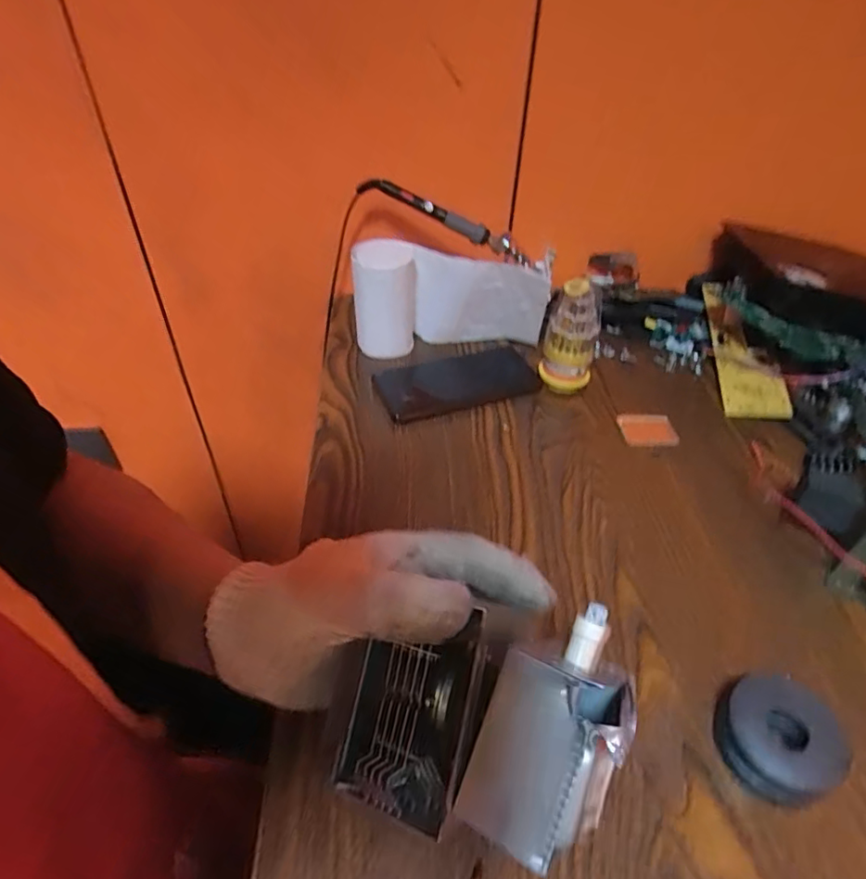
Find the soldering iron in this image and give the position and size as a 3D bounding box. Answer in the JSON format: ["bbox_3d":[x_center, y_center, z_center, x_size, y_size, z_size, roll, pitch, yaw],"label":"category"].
[{"bbox_3d":[0.020,-0.236,0.612,0.212,0.027,0.019,25,46,-3],"label":"soldering iron"}]

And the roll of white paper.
[{"bbox_3d":[0.018,-0.150,0.607,0.201,0.107,0.071,5,44,5],"label":"roll of white paper"}]

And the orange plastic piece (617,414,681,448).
[{"bbox_3d":[0.199,-0.010,0.522,0.054,0.008,0.041,-4,44,-5],"label":"orange plastic piece"}]

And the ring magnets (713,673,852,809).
[{"bbox_3d":[0.197,0.172,0.322,0.062,0.029,0.060,0,43,0],"label":"ring magnets"}]

